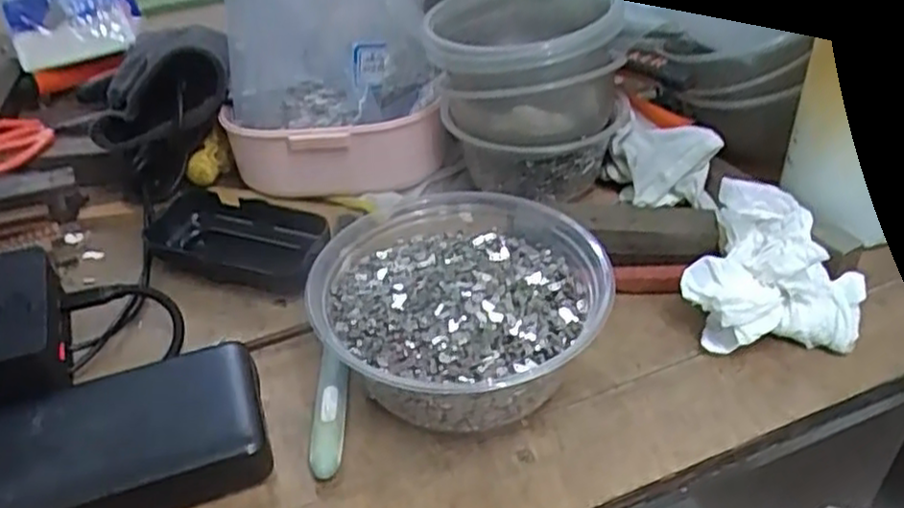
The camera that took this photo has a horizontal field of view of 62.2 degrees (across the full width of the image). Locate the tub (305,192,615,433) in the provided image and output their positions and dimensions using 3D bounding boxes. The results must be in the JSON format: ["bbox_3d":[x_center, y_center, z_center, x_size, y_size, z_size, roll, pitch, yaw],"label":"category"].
[{"bbox_3d":[0.002,0.026,0.363,0.127,0.061,0.138,-3,37,2],"label":"tub"}]

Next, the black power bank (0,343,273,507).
[{"bbox_3d":[-0.163,0.089,0.328,0.156,0.025,0.071,-15,38,-14],"label":"black power bank"}]

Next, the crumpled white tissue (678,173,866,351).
[{"bbox_3d":[0.157,0.008,0.365,0.082,0.063,0.062,9,39,17],"label":"crumpled white tissue"}]

